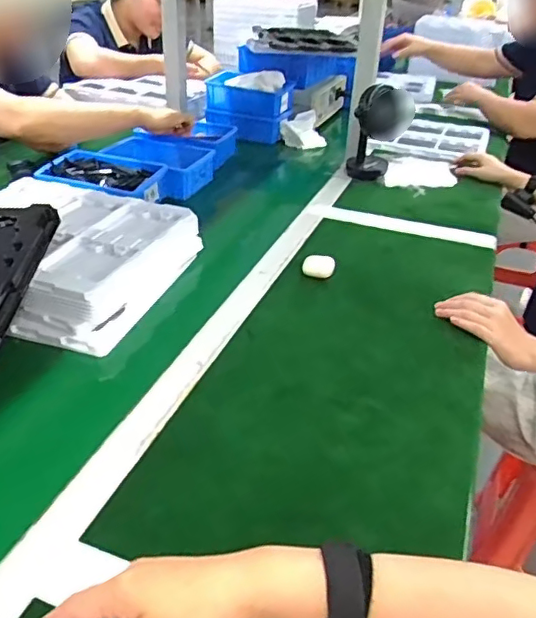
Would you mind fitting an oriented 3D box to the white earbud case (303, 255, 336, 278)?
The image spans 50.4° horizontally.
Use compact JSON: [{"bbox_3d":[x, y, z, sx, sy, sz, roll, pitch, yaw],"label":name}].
[{"bbox_3d":[0.075,-0.064,0.850,0.046,0.023,0.030,16,35,18],"label":"white earbud case"}]

